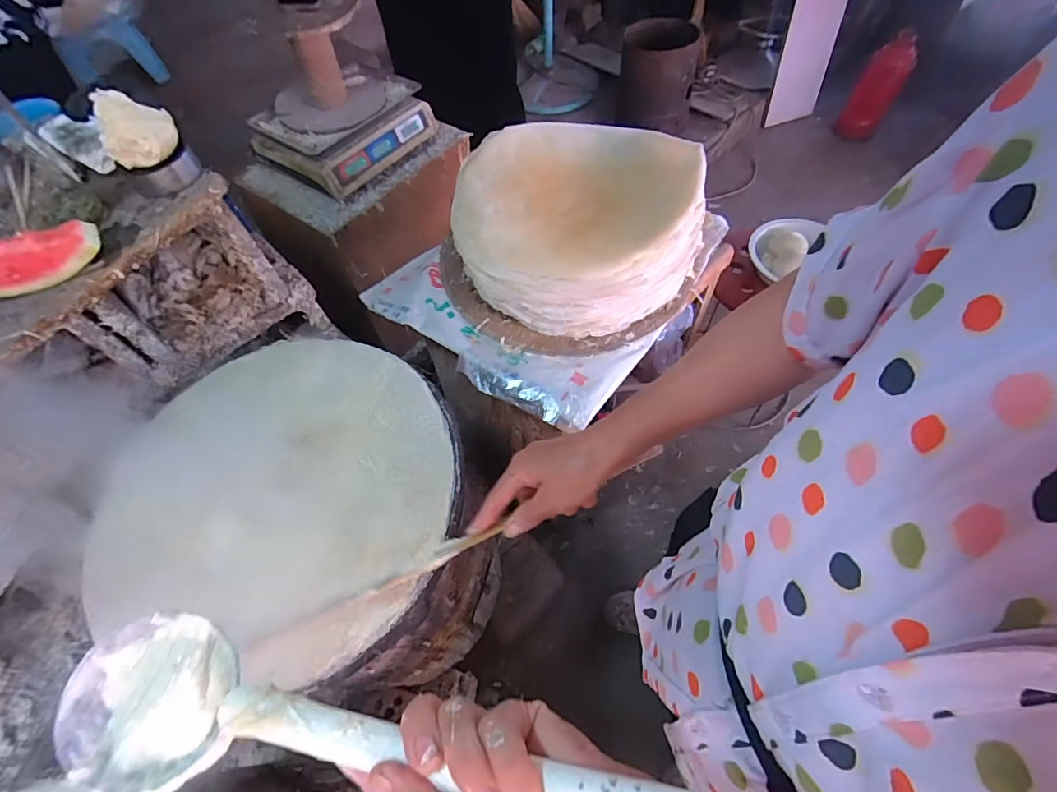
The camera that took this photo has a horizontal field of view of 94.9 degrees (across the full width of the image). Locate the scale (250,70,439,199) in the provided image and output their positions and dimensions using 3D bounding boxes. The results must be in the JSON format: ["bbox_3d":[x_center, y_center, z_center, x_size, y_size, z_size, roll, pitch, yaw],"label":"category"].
[{"bbox_3d":[-0.422,-0.621,1.117,0.242,0.127,0.331,28,64,20],"label":"scale"}]

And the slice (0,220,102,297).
[{"bbox_3d":[-0.492,-0.128,0.453,0.153,0.055,0.034,-26,59,-12],"label":"slice"}]

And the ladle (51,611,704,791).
[{"bbox_3d":[-0.066,0.167,0.224,0.388,0.039,0.081,-2,56,19],"label":"ladle"}]

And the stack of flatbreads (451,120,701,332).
[{"bbox_3d":[0.073,-0.280,0.794,0.371,0.154,0.354,-5,57,1],"label":"stack of flatbreads"}]

